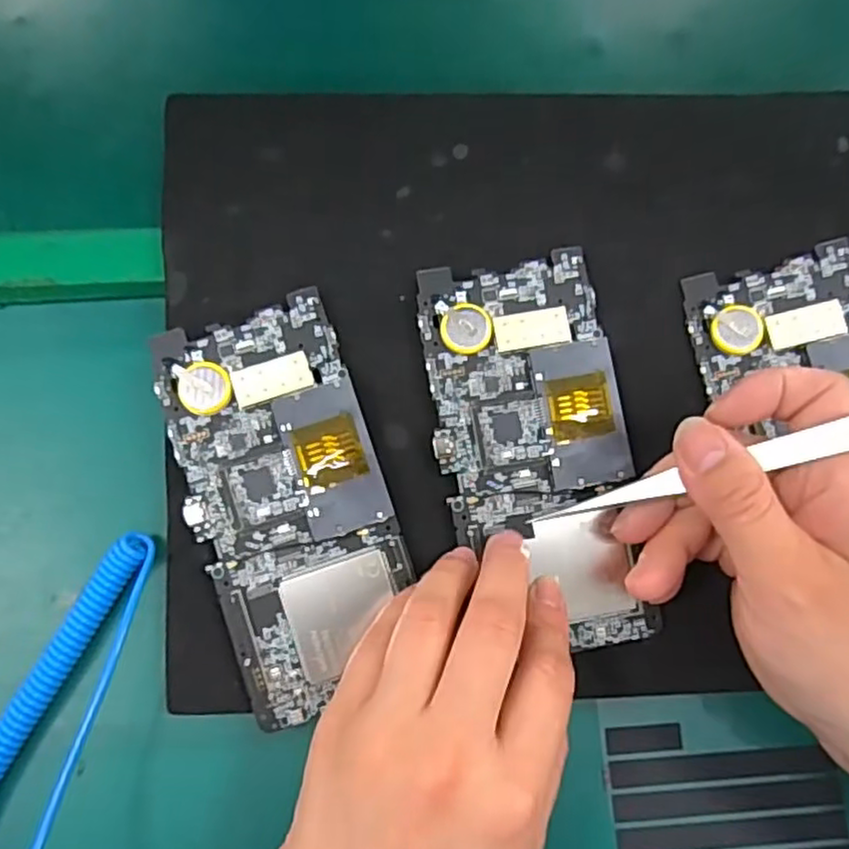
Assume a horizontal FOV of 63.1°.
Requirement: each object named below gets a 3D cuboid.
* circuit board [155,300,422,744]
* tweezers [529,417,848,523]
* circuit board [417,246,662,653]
[{"bbox_3d":[-0.051,0.030,0.266,0.071,0.008,0.149,-18,83,-4],"label":"circuit board"},{"bbox_3d":[0.096,0.018,0.241,0.122,0.010,0.009,-20,82,27],"label":"tweezers"},{"bbox_3d":[0.044,0.011,0.273,0.072,0.009,0.152,-9,82,-3],"label":"circuit board"}]

